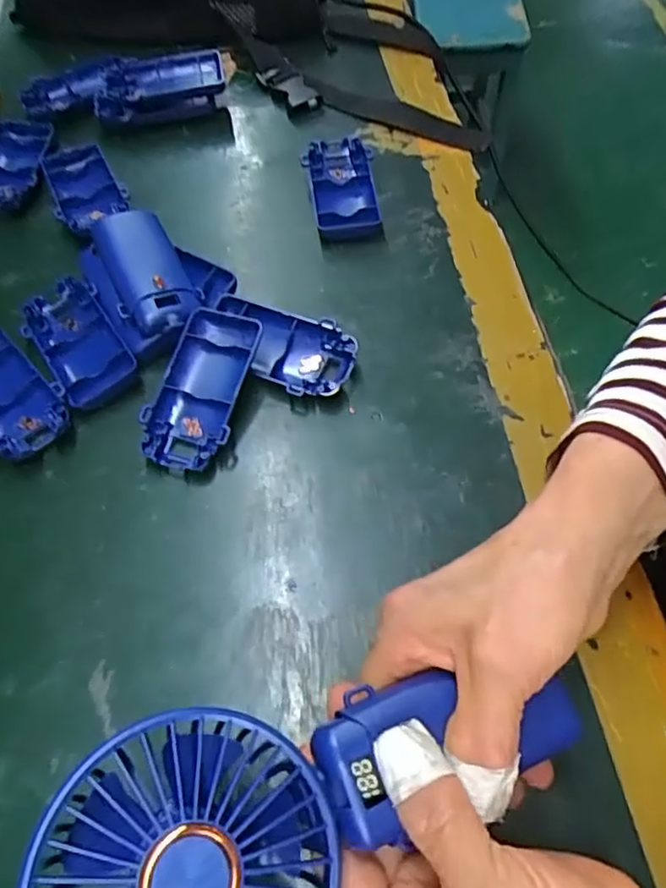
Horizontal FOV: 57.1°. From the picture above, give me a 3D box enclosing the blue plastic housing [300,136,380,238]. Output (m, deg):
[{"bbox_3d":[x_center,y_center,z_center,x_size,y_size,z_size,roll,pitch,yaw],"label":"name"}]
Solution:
[{"bbox_3d":[0.007,-0.185,0.437,0.046,0.014,0.095,-7,60,-3],"label":"blue plastic housing"}]

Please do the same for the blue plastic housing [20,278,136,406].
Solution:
[{"bbox_3d":[-0.155,-0.063,0.370,0.046,0.018,0.091,-29,64,-14],"label":"blue plastic housing"}]

